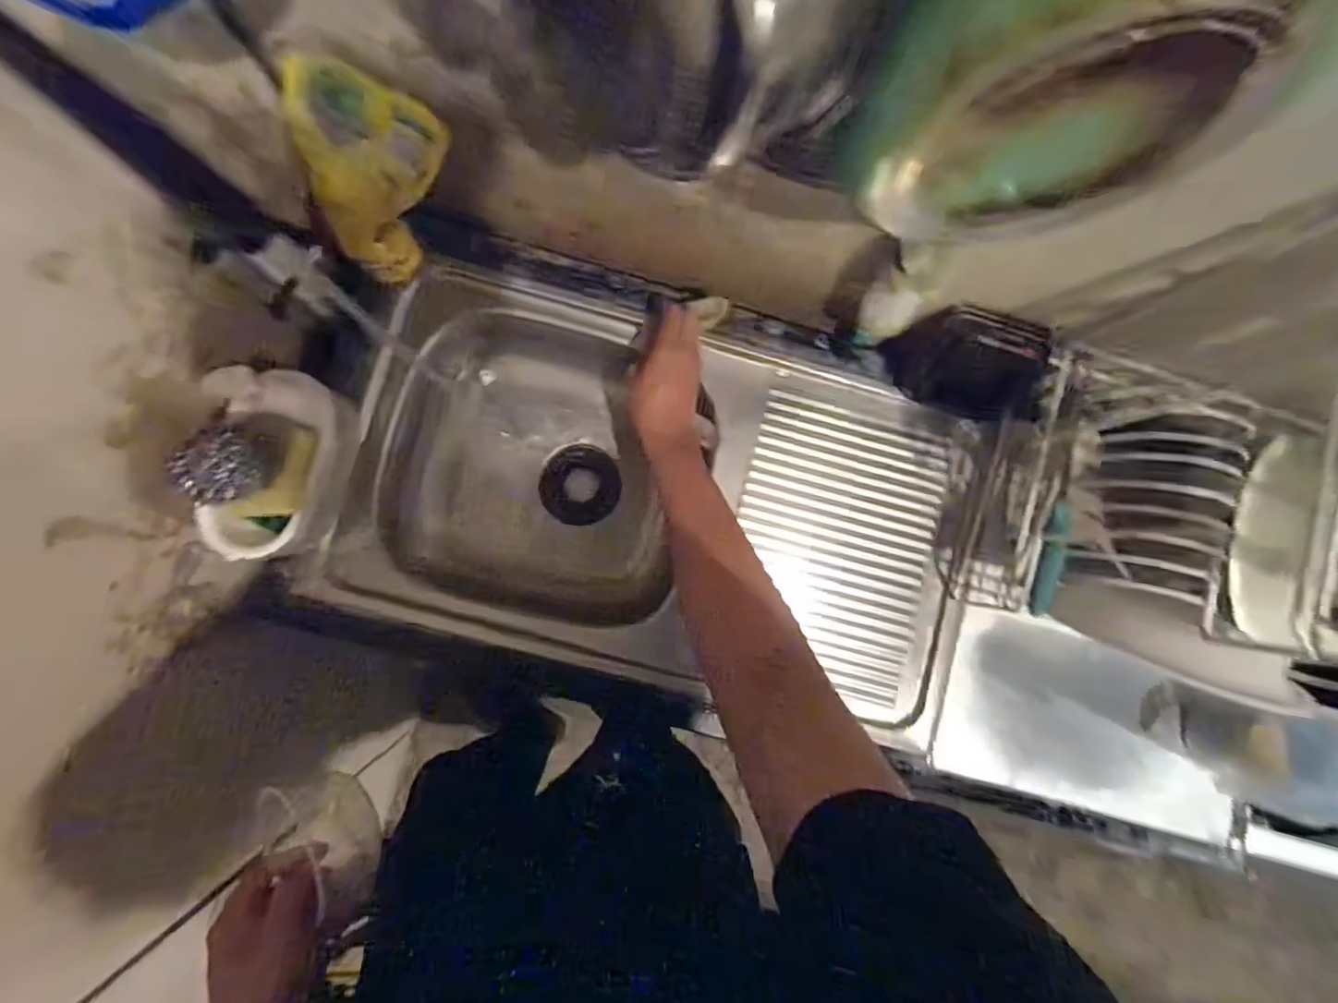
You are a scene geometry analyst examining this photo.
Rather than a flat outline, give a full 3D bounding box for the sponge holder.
[{"bbox_3d":[-0.407,-0.038,0.593,0.101,0.128,0.193,11,87,-1],"label":"sponge holder"}]

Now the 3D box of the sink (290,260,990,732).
[{"bbox_3d":[-0.002,-0.009,0.732,0.715,0.171,0.405,16,87,1],"label":"sink"}]

